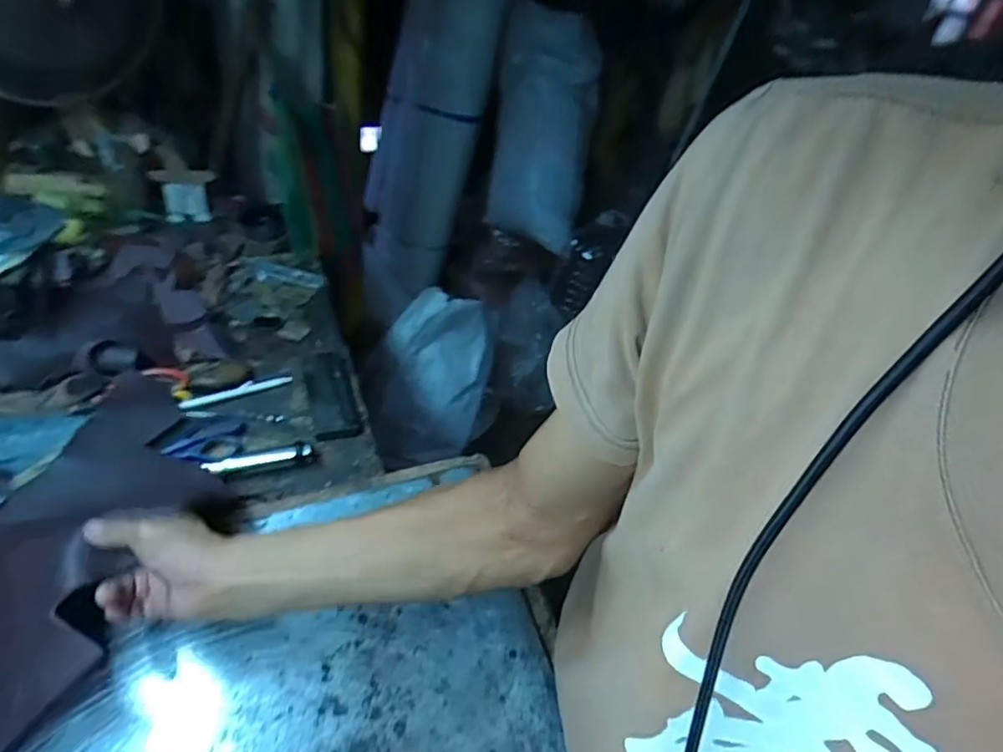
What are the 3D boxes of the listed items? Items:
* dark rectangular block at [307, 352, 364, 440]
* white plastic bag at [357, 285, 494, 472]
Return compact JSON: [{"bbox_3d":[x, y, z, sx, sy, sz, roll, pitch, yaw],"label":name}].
[{"bbox_3d":[-0.218,0.018,0.760,0.055,0.007,0.157,-9,44,-18],"label":"dark rectangular block"},{"bbox_3d":[-0.167,0.019,1.382,0.282,0.389,0.197,8,42,-5],"label":"white plastic bag"}]

